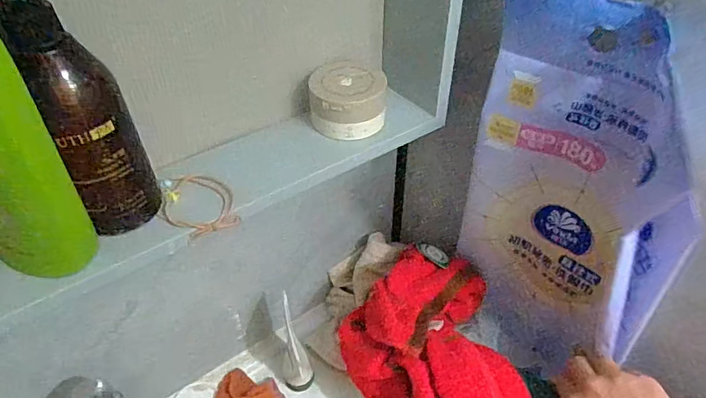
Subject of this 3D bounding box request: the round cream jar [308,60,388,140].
[{"bbox_3d":[-0.005,-0.086,0.429,0.067,0.042,0.061,0,43,0],"label":"round cream jar"}]

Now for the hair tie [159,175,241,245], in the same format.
[{"bbox_3d":[-0.118,0.004,0.368,0.051,0.017,0.056,-22,47,-21],"label":"hair tie"}]

